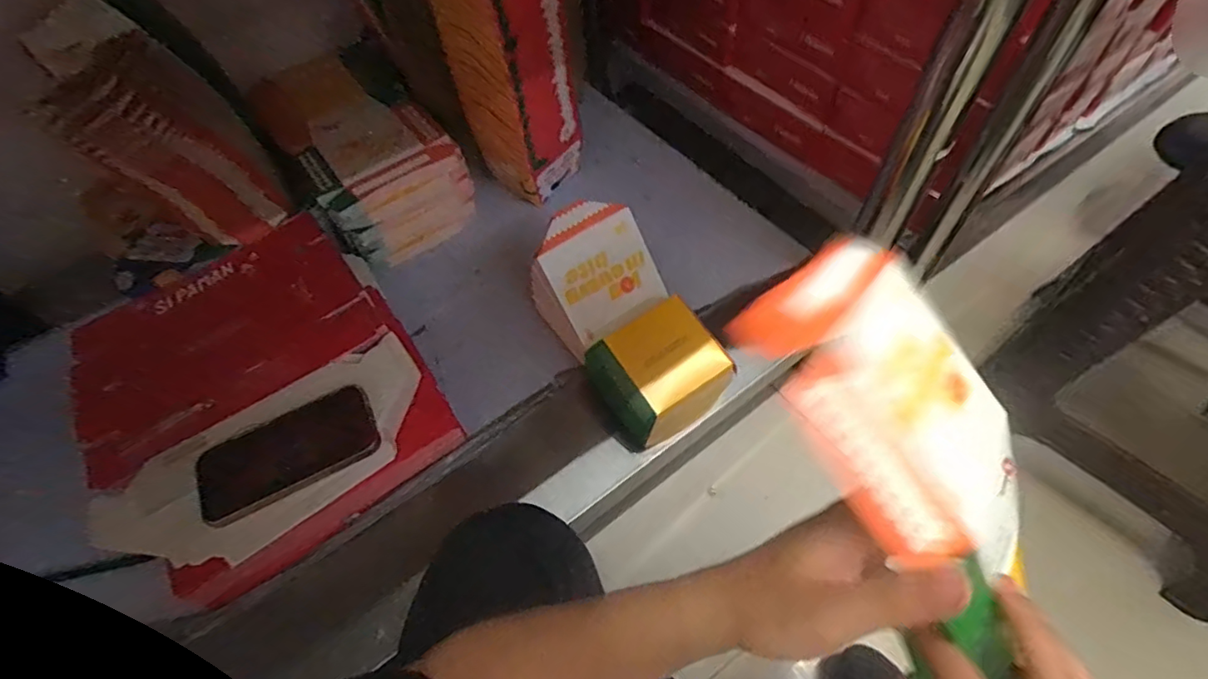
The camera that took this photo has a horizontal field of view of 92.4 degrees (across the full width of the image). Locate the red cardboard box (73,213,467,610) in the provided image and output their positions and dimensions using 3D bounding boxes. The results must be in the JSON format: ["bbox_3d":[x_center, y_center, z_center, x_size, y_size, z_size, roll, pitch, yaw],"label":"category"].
[{"bbox_3d":[-0.372,0.050,0.616,0.304,0.080,0.355,-35,61,-17],"label":"red cardboard box"}]

